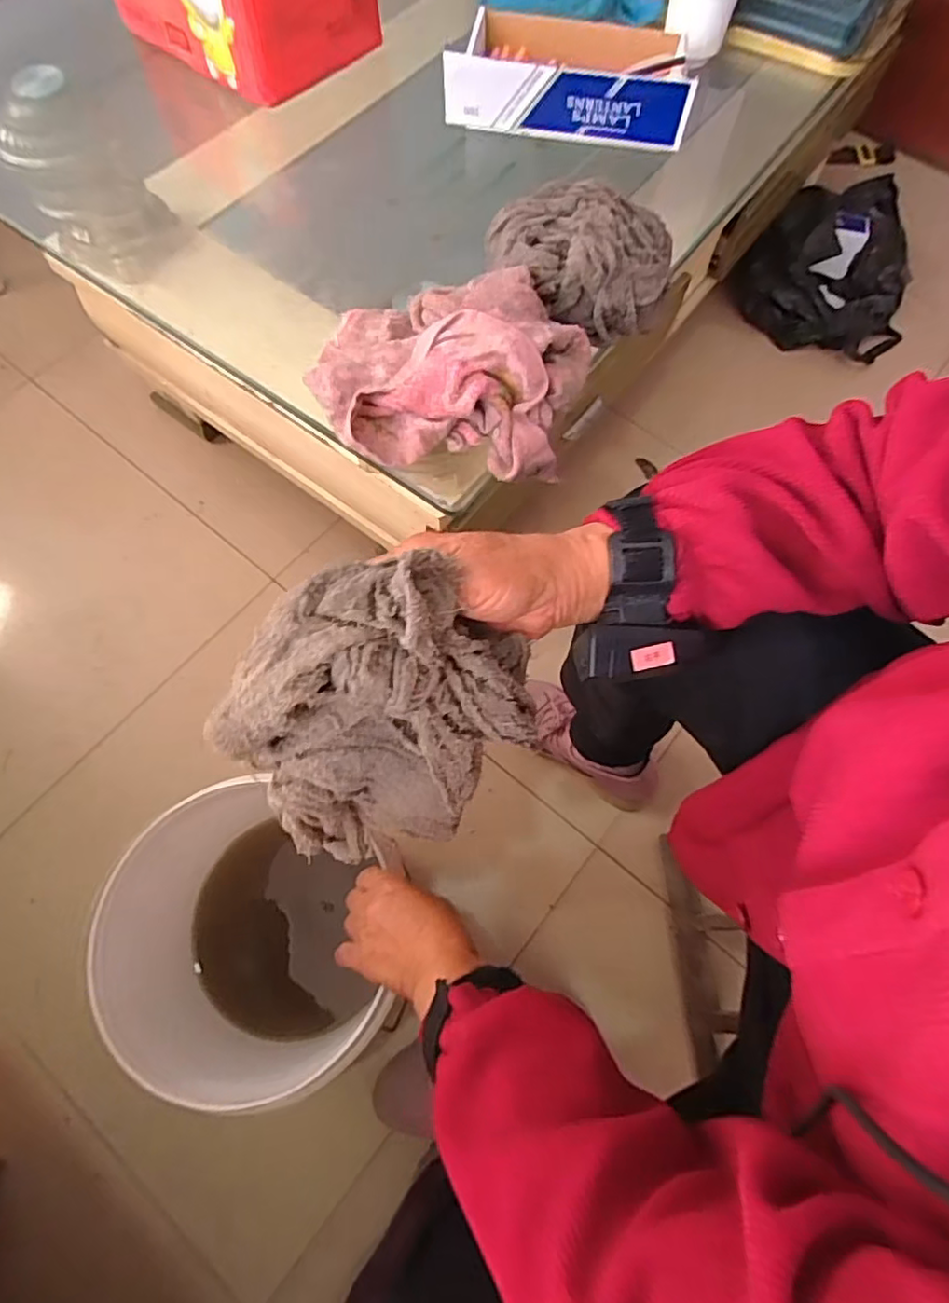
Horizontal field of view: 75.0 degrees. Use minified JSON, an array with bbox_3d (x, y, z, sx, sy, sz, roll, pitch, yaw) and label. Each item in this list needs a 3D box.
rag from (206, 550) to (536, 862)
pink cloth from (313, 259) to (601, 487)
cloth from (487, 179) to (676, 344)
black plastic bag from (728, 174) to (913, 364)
[{"bbox_3d":[-0.044,0.029,0.312,0.150,0.114,0.111,-35,75,-14],"label":"rag"},{"bbox_3d":[-0.020,-0.217,0.460,0.207,0.063,0.153,6,69,1],"label":"pink cloth"},{"bbox_3d":[0.081,-0.318,0.496,0.144,0.064,0.086,16,70,5],"label":"cloth"},{"bbox_3d":[0.634,-0.682,1.122,0.311,0.149,0.269,21,70,6],"label":"black plastic bag"}]

